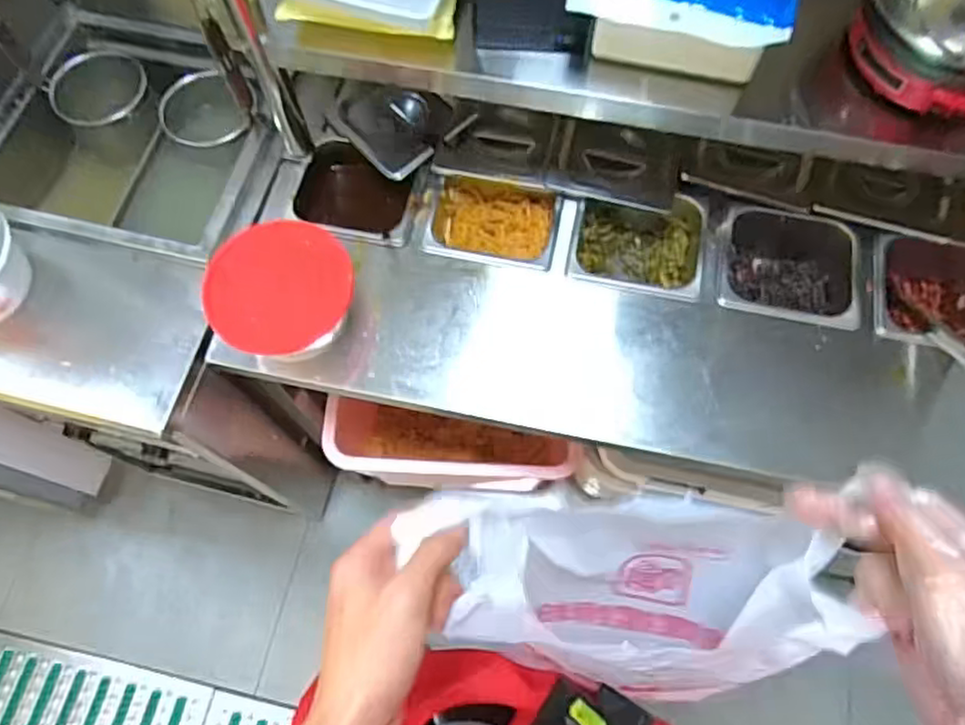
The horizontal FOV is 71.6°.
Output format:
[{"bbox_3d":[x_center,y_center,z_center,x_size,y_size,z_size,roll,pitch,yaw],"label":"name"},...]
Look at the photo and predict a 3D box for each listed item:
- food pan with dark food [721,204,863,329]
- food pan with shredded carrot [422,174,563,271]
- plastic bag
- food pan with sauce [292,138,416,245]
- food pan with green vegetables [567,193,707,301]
[{"bbox_3d":[0.390,-0.115,0.877,0.170,0.093,0.155,10,68,4],"label":"food pan with dark food"},{"bbox_3d":[0.014,-0.181,0.921,0.176,0.103,0.153,5,68,3],"label":"food pan with shredded carrot"},{"bbox_3d":[0.106,0.176,0.520,0.243,0.225,0.111,1,68,1],"label":"plastic bag"},{"bbox_3d":[-0.169,-0.221,0.933,0.164,0.099,0.154,8,68,4],"label":"food pan with sauce"},{"bbox_3d":[0.203,-0.144,0.902,0.170,0.093,0.162,10,68,5],"label":"food pan with green vegetables"}]

